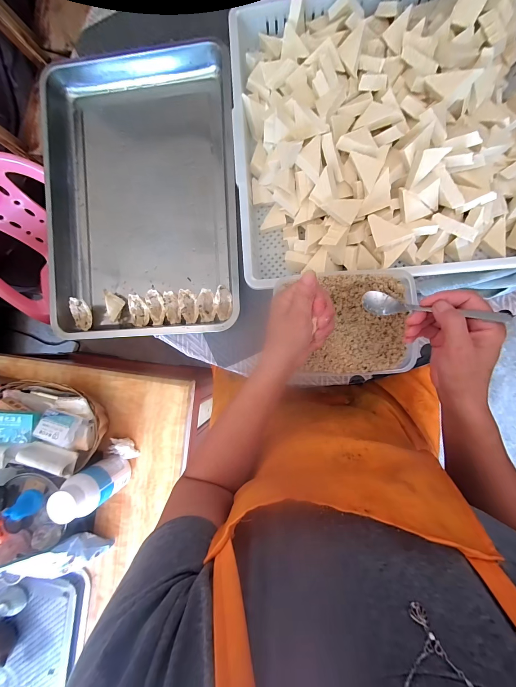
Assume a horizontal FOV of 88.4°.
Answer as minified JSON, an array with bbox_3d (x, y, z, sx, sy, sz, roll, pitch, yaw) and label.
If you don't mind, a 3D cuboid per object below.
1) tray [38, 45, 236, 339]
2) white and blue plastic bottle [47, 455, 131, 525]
[{"bbox_3d":[-0.209,-0.269,0.487,0.346,0.056,0.512,-3,87,7],"label":"tray"},{"bbox_3d":[-0.341,0.297,0.551,0.069,0.148,0.077,-24,85,5],"label":"white and blue plastic bottle"}]

